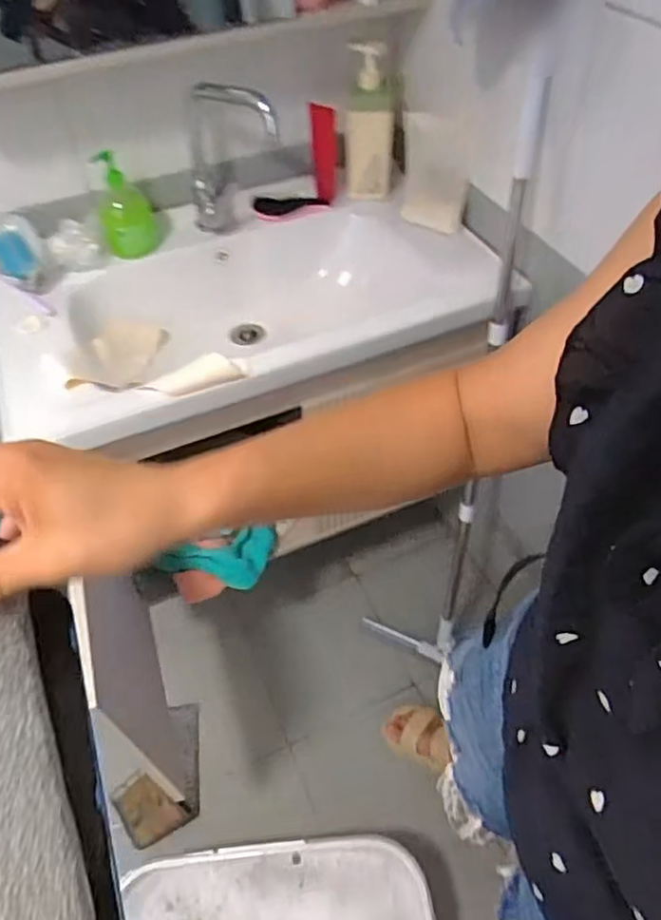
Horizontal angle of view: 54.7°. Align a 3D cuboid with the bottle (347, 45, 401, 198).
[{"bbox_3d":[0.067,-0.554,1.074,0.087,0.244,0.074,6,50,7],"label":"bottle"}]

